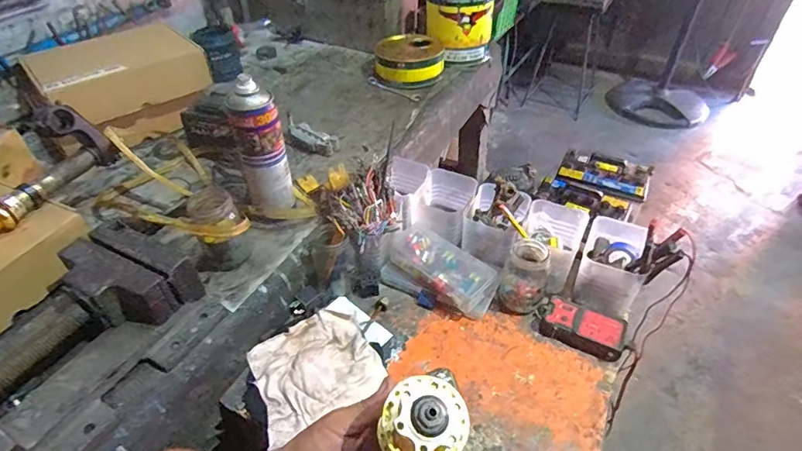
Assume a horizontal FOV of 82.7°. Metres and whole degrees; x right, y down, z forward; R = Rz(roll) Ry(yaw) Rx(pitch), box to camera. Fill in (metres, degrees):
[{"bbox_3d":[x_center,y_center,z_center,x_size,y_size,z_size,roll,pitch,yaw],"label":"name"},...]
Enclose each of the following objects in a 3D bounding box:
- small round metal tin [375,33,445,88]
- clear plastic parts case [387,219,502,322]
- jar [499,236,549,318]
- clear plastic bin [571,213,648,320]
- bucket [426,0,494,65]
[{"bbox_3d":[0.020,-0.393,1.090,0.165,0.067,0.156,0,43,0],"label":"small round metal tin"},{"bbox_3d":[0.065,0.065,0.695,0.165,0.044,0.078,33,52,31],"label":"clear plastic parts case"},{"bbox_3d":[0.179,0.074,0.657,0.060,0.104,0.058,0,43,0],"label":"jar"},{"bbox_3d":[0.311,0.058,0.678,0.086,0.071,0.131,20,47,20],"label":"clear plastic bin"},{"bbox_3d":[0.142,-0.540,1.113,0.167,0.227,0.166,4,43,5],"label":"bucket"}]

